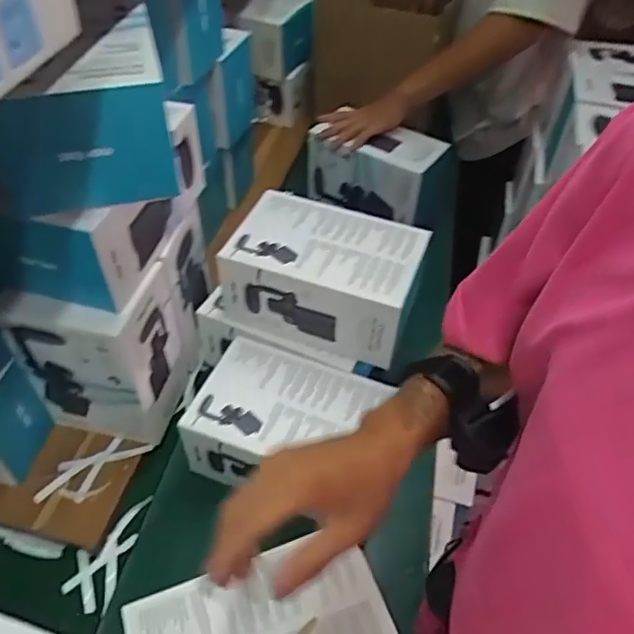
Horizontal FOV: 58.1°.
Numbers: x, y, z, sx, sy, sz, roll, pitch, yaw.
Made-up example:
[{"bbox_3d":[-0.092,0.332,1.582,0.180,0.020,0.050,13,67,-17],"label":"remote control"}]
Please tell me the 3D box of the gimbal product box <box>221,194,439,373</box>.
[{"bbox_3d":[0.012,-0.061,0.743,0.224,0.103,0.152,18,50,14],"label":"gimbal product box"}]

